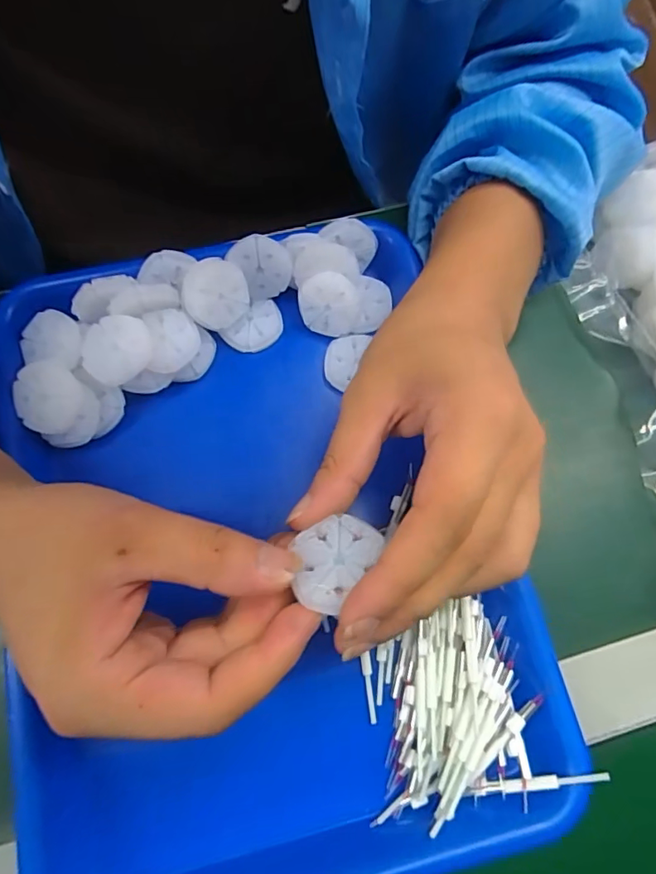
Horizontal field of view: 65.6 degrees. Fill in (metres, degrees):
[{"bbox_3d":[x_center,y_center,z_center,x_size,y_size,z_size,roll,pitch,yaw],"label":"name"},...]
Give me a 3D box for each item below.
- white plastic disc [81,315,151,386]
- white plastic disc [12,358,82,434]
[{"bbox_3d":[-0.115,-0.047,0.275,0.037,0.006,0.037,-1,79,5],"label":"white plastic disc"},{"bbox_3d":[-0.149,-0.021,0.271,0.037,0.009,0.036,0,73,-1],"label":"white plastic disc"}]

